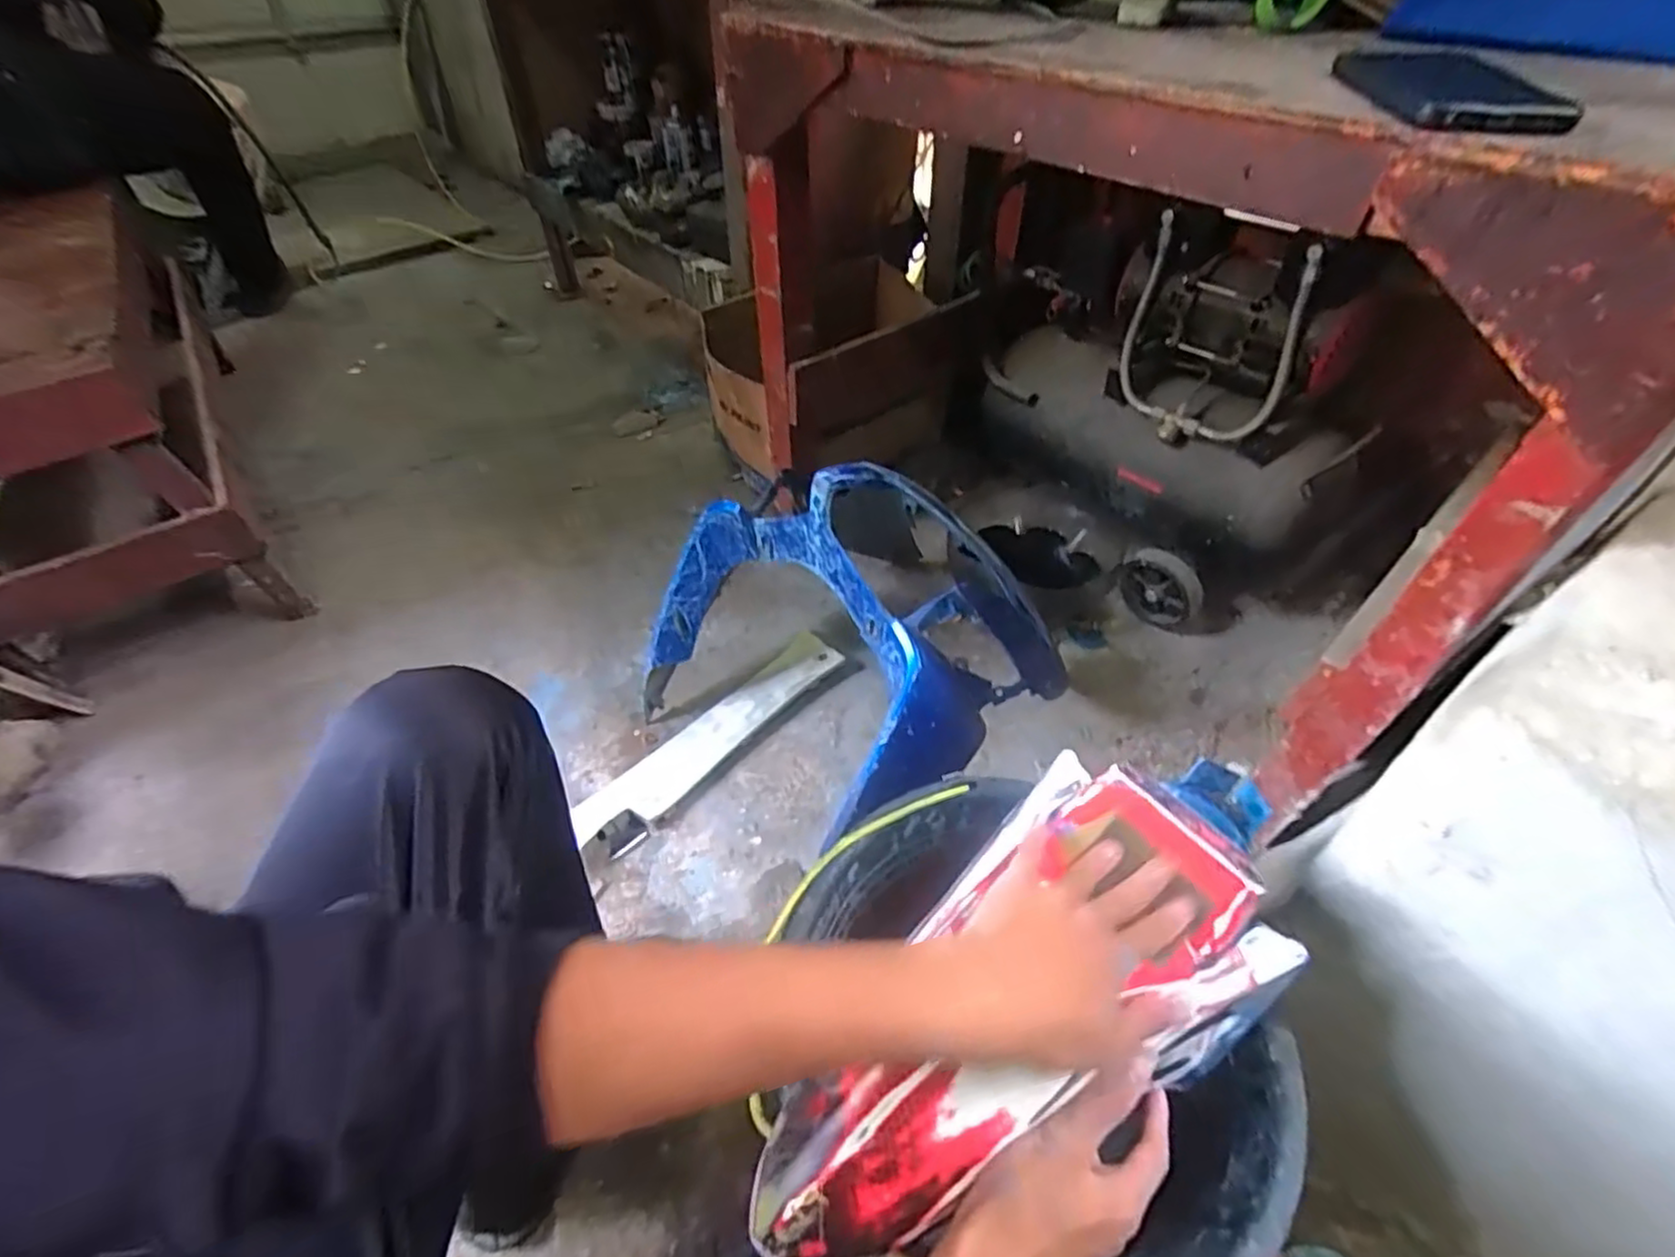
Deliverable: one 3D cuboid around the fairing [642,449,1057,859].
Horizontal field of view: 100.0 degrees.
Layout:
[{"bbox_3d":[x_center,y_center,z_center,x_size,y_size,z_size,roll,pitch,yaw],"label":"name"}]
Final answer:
[{"bbox_3d":[0.003,-0.009,0.792,0.377,0.336,0.372,-30,54,-23],"label":"fairing"}]

